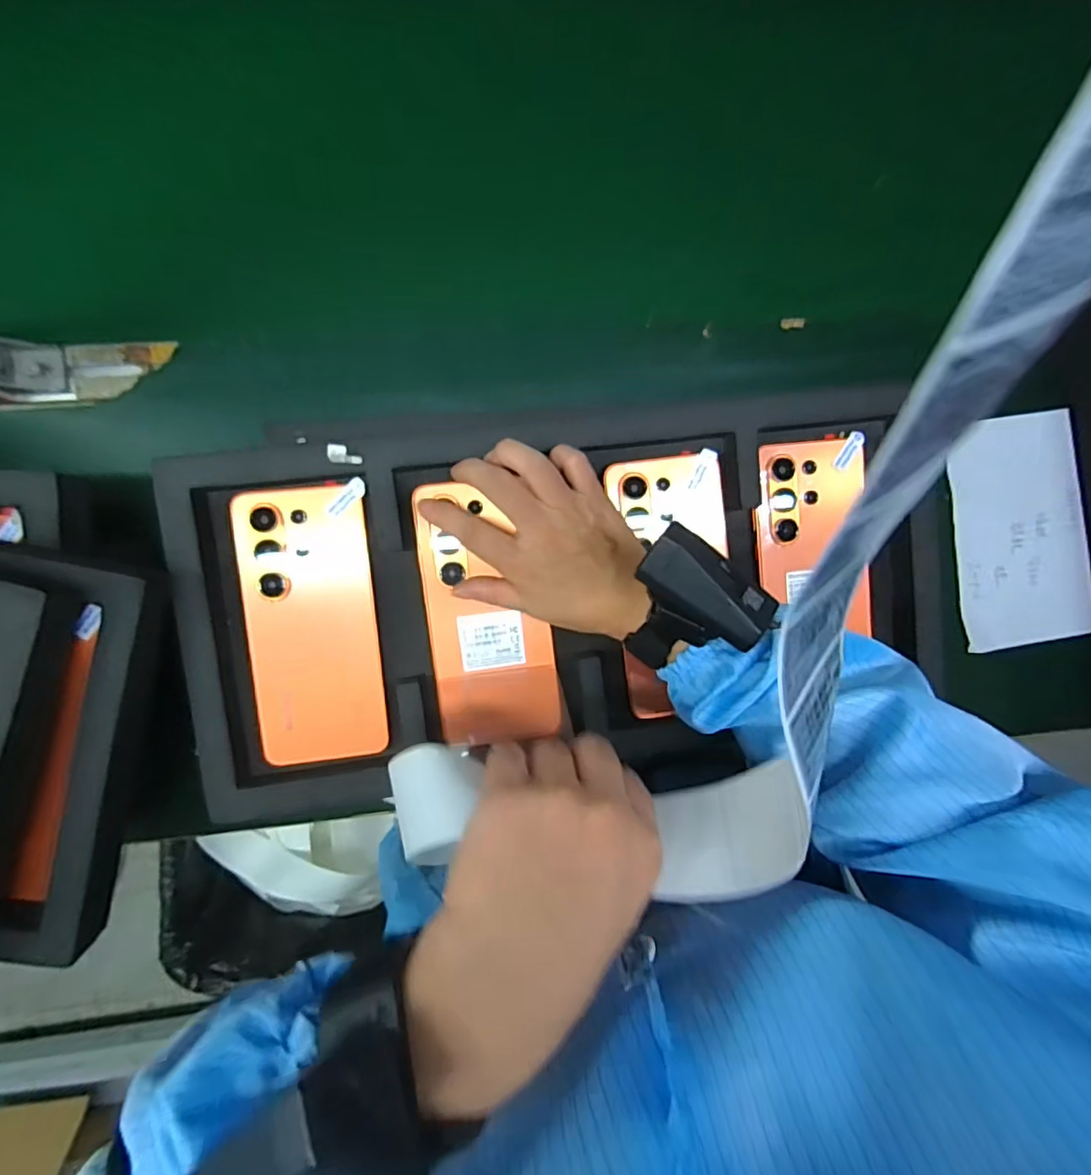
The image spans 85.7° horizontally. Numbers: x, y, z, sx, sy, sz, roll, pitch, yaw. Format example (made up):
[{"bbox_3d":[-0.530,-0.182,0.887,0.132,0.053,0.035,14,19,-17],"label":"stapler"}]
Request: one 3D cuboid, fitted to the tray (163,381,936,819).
[{"bbox_3d":[0.025,0.007,0.382,0.481,0.032,0.245,-5,92,-6],"label":"tray"}]

